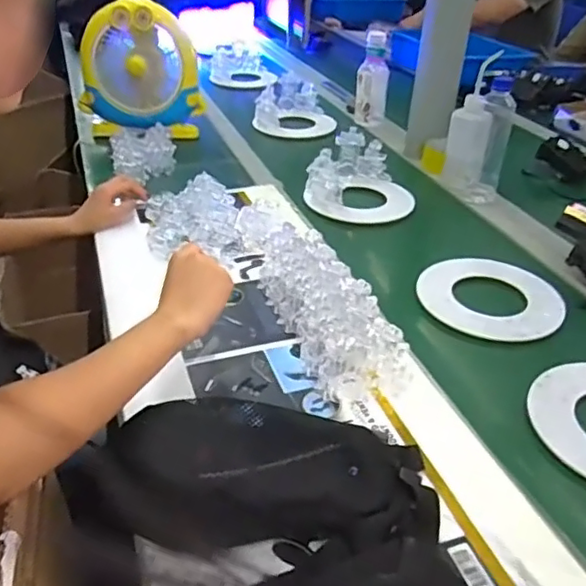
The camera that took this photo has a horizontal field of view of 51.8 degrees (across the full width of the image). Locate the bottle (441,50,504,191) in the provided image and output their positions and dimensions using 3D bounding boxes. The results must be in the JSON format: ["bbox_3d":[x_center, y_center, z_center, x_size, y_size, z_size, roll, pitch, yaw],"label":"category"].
[{"bbox_3d":[0.323,-0.310,1.089,0.073,0.208,0.065,9,34,12],"label":"bottle"}]

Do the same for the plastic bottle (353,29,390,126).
[{"bbox_3d":[0.184,-0.498,1.395,0.076,0.185,0.062,5,34,5],"label":"plastic bottle"}]

